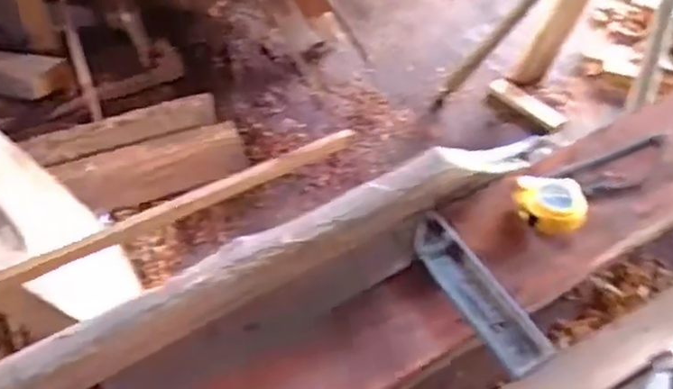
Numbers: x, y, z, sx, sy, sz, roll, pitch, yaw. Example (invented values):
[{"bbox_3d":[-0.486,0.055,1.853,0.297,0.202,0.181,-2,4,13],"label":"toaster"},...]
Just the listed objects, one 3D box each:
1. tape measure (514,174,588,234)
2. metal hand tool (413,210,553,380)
[{"bbox_3d":[0.213,0.011,0.692,0.072,0.038,0.059,27,55,20],"label":"tape measure"},{"bbox_3d":[0.129,0.089,0.643,0.051,0.019,0.172,-24,55,-19],"label":"metal hand tool"}]

